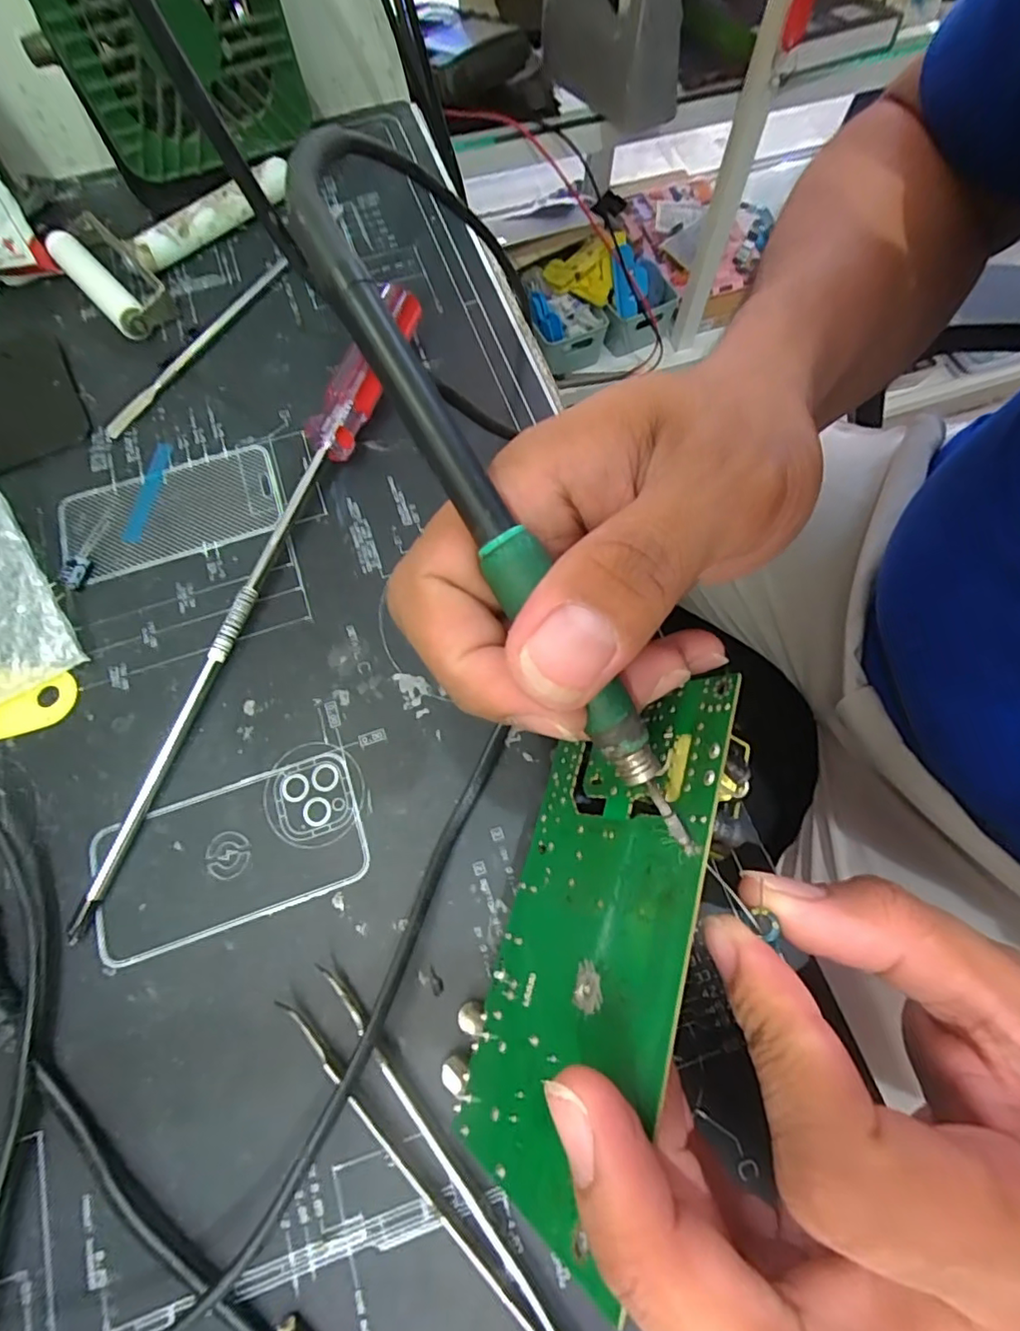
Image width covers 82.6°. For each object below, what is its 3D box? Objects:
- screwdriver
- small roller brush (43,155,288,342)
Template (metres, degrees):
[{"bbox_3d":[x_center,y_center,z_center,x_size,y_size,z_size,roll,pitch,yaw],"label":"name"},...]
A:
[{"bbox_3d":[-0.097,-0.043,0.227,0.019,0.021,0.276,20,71,7],"label":"screwdriver"},{"bbox_3d":[-0.158,-0.216,0.288,0.118,0.015,0.073,-41,75,-13],"label":"small roller brush"}]

